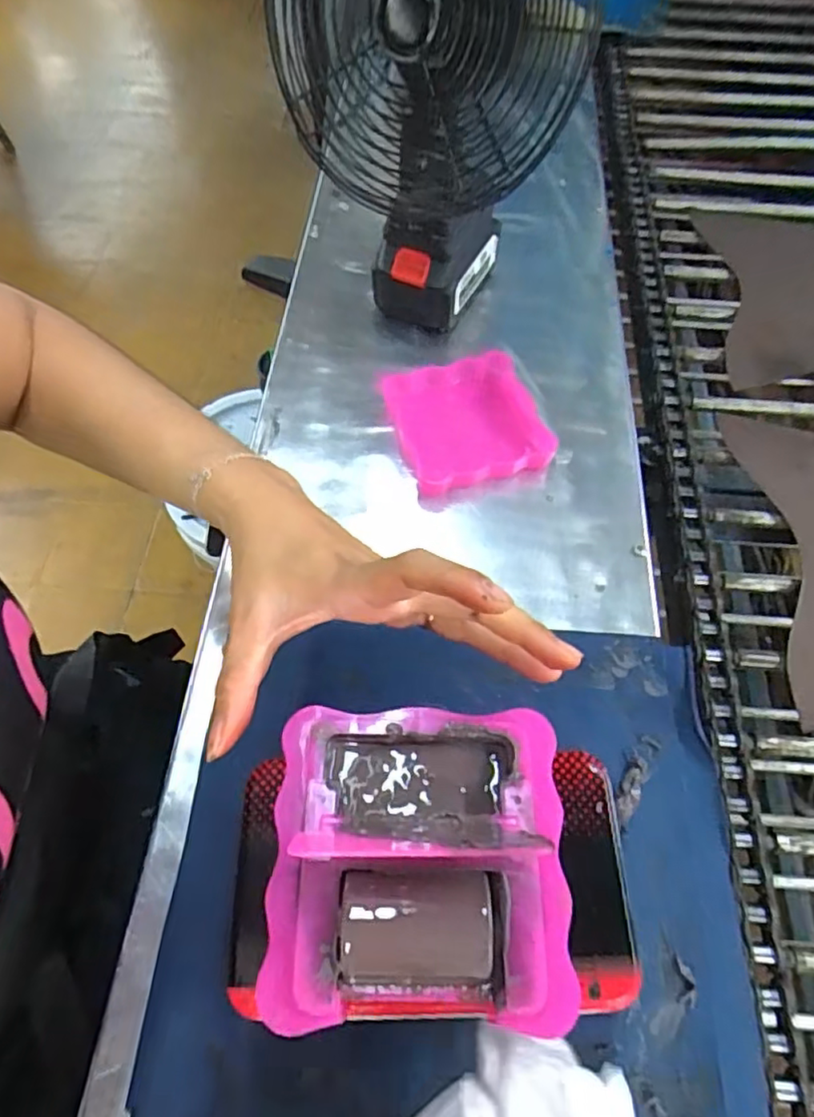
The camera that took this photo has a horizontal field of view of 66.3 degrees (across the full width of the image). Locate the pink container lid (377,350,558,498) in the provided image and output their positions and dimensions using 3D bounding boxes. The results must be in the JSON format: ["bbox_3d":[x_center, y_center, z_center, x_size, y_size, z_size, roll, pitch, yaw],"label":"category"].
[{"bbox_3d":[0.045,-0.109,0.483,0.104,0.024,0.115,-16,63,-8],"label":"pink container lid"}]

